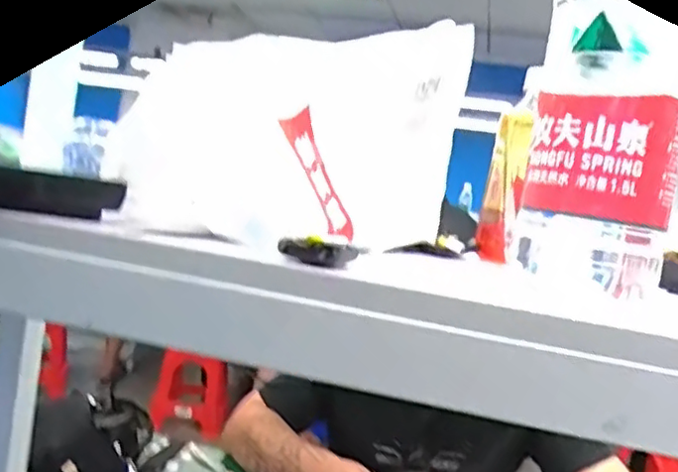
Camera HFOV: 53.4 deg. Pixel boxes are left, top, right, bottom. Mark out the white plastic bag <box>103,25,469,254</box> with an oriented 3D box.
[{"bbox_3d":[-0.026,-0.077,0.497,0.217,0.156,0.161,10,4,10],"label":"white plastic bag"}]

